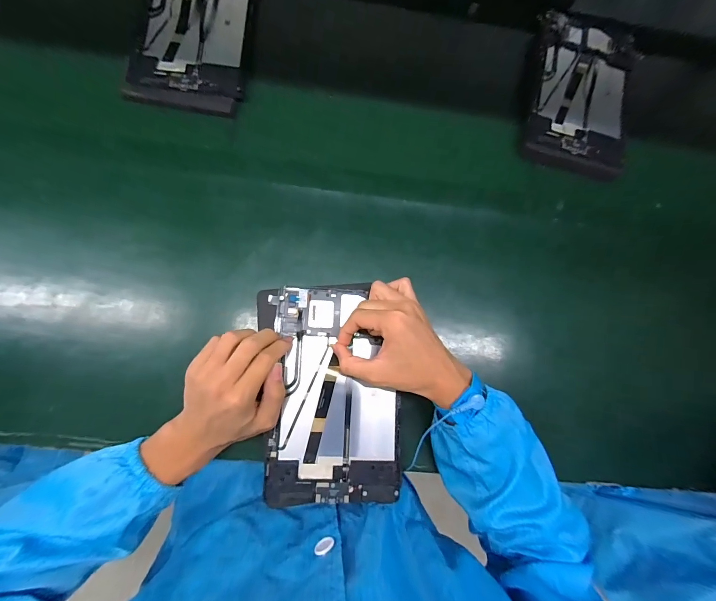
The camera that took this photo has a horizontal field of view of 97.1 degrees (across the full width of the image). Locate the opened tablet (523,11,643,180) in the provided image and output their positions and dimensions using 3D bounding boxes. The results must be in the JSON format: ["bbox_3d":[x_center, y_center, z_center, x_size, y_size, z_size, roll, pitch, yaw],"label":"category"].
[{"bbox_3d":[0.344,-0.311,0.482,0.158,0.019,0.264,11,79,-1],"label":"opened tablet"}]

